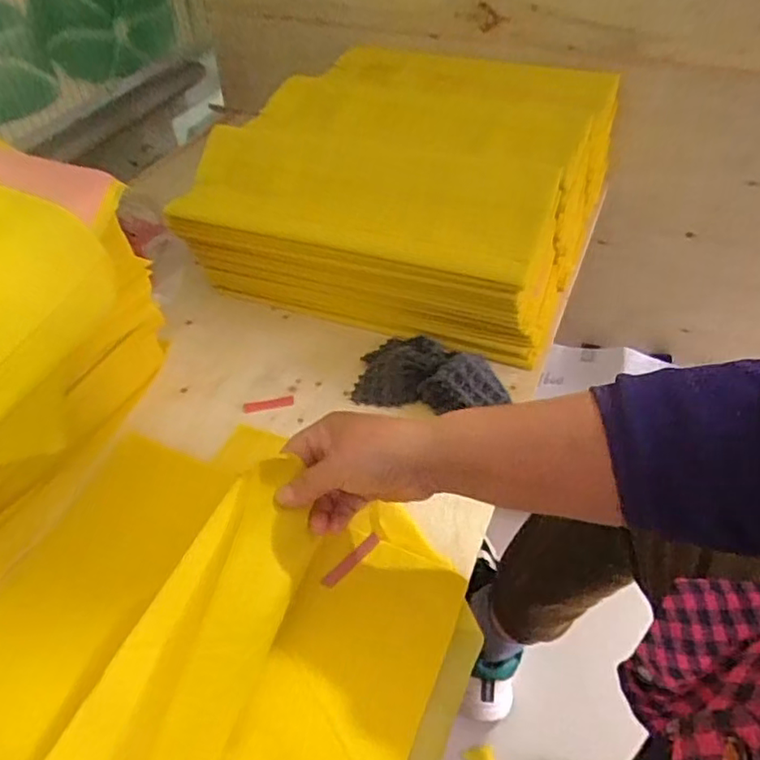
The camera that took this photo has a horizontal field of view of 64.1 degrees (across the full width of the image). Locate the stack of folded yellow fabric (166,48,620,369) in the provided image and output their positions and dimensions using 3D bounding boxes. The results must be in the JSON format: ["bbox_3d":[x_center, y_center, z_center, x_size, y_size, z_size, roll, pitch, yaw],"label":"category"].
[{"bbox_3d":[0.050,-0.232,0.697,0.369,0.137,0.428,17,49,17],"label":"stack of folded yellow fabric"}]

